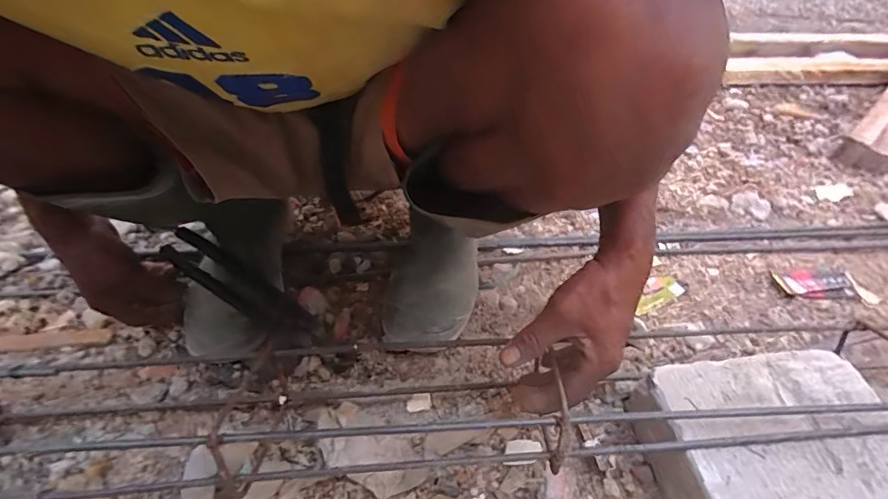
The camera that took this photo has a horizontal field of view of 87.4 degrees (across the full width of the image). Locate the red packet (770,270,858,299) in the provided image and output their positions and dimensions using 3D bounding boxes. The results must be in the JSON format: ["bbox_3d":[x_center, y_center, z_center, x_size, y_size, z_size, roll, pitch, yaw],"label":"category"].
[{"bbox_3d":[0.499,0.045,0.625,0.104,0.004,0.051,-1,42,-2],"label":"red packet"}]

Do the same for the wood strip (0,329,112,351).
[{"bbox_3d":[-0.457,0.101,0.520,0.154,0.008,0.020,-5,42,-8],"label":"wood strip"}]

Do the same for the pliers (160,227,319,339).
[{"bbox_3d":[-0.223,0.041,0.514,0.184,0.019,0.047,35,47,-1],"label":"pliers"}]

